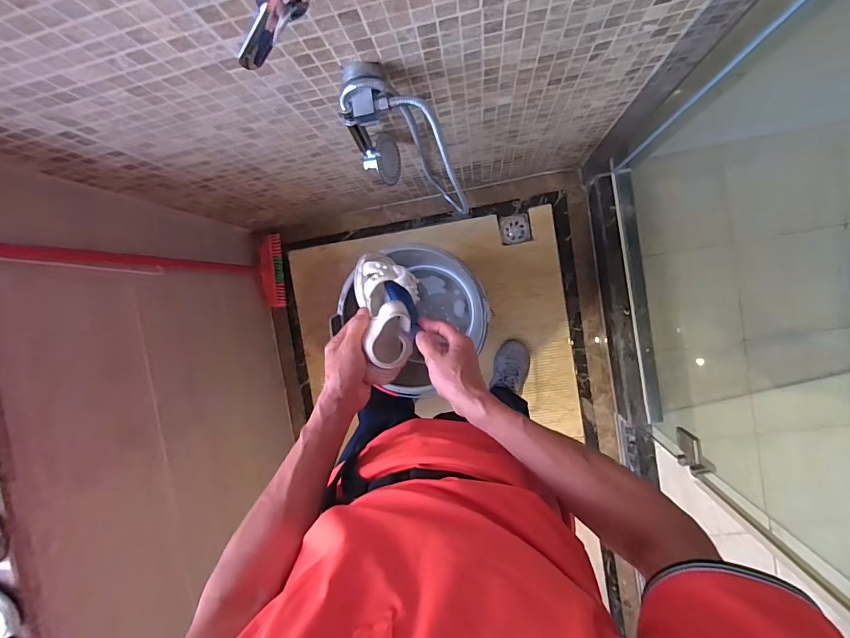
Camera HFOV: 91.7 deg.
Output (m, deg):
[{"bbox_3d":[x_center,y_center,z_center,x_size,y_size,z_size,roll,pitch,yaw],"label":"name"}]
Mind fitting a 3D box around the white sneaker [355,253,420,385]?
[{"bbox_3d":[-0.054,-0.017,0.588,0.080,0.083,0.184,-17,52,9],"label":"white sneaker"}]

